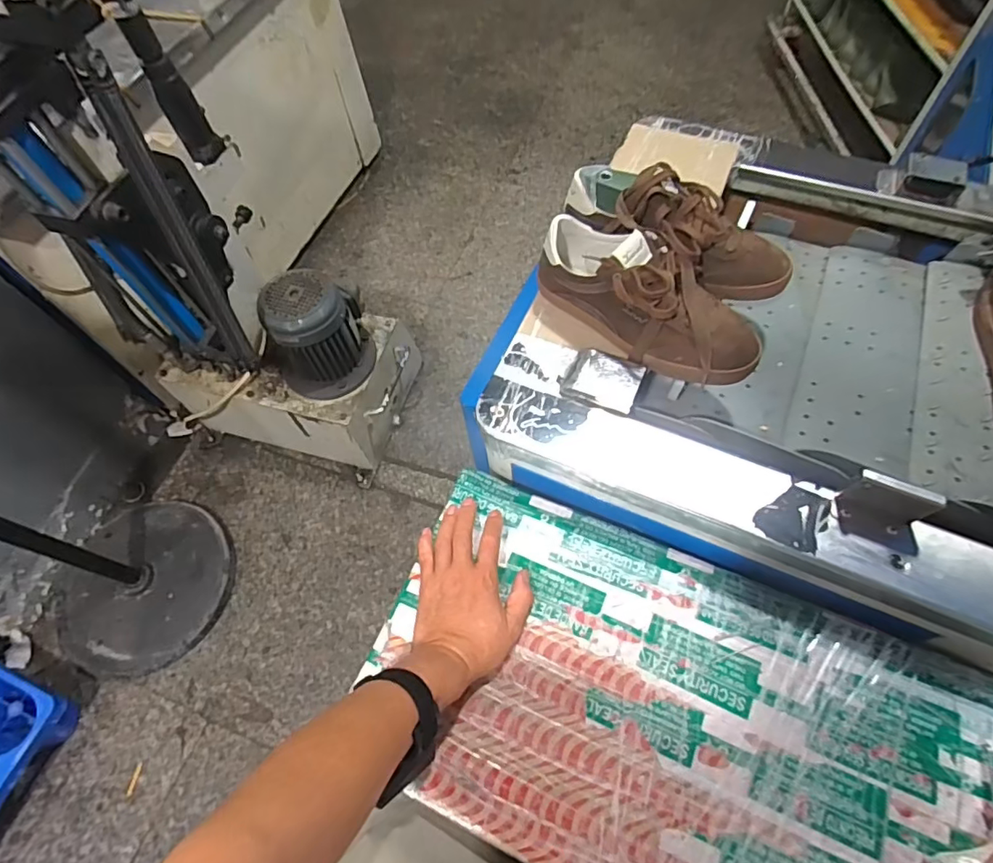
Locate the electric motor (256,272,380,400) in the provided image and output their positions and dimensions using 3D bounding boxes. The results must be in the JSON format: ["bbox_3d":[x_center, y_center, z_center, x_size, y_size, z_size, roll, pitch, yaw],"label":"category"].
[{"bbox_3d":[-0.390,-0.208,1.193,0.222,0.233,0.167,-21,62,-7],"label":"electric motor"}]

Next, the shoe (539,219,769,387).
[{"bbox_3d":[0.159,-0.142,0.595,0.255,0.095,0.102,40,71,22],"label":"shoe"}]

